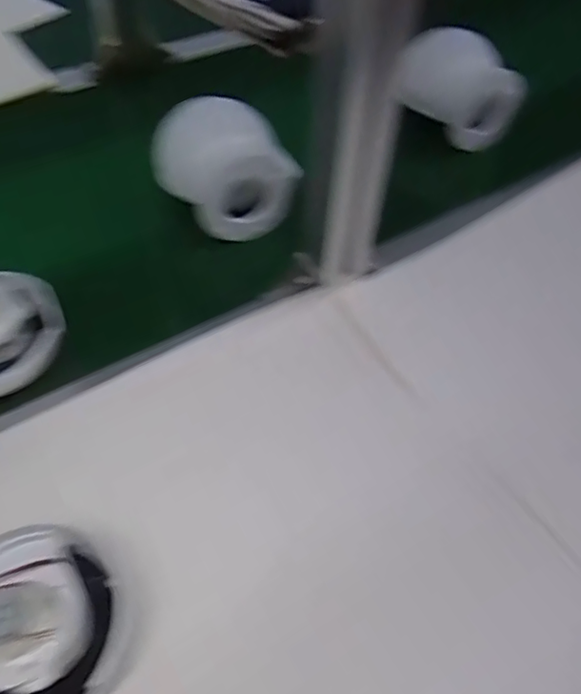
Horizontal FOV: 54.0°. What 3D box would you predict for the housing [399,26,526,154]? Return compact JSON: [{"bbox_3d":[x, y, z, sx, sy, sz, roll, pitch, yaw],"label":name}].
[{"bbox_3d":[0.180,-0.287,0.613,0.069,0.096,0.123,-25,56,-17],"label":"housing"}]

